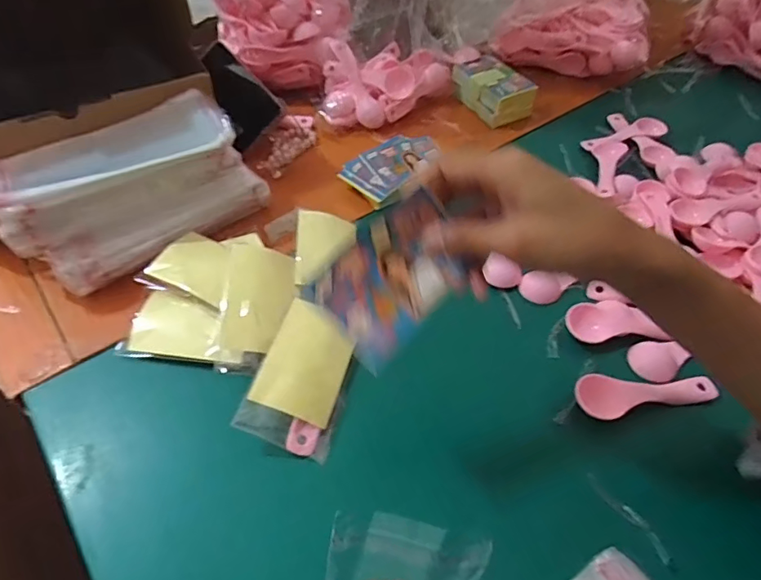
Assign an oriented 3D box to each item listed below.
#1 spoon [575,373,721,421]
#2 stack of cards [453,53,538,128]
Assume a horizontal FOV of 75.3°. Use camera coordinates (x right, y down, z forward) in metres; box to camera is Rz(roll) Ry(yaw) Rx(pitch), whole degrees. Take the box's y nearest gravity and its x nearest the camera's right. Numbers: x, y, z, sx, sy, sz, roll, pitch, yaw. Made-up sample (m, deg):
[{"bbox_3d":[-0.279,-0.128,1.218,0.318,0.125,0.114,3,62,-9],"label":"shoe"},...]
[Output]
[{"bbox_3d":[0.201,0.073,0.374,0.102,0.016,0.036,-6,51,-9],"label":"spoon"},{"bbox_3d":[0.143,-0.257,0.636,0.062,0.044,0.100,-24,56,-22],"label":"stack of cards"}]

